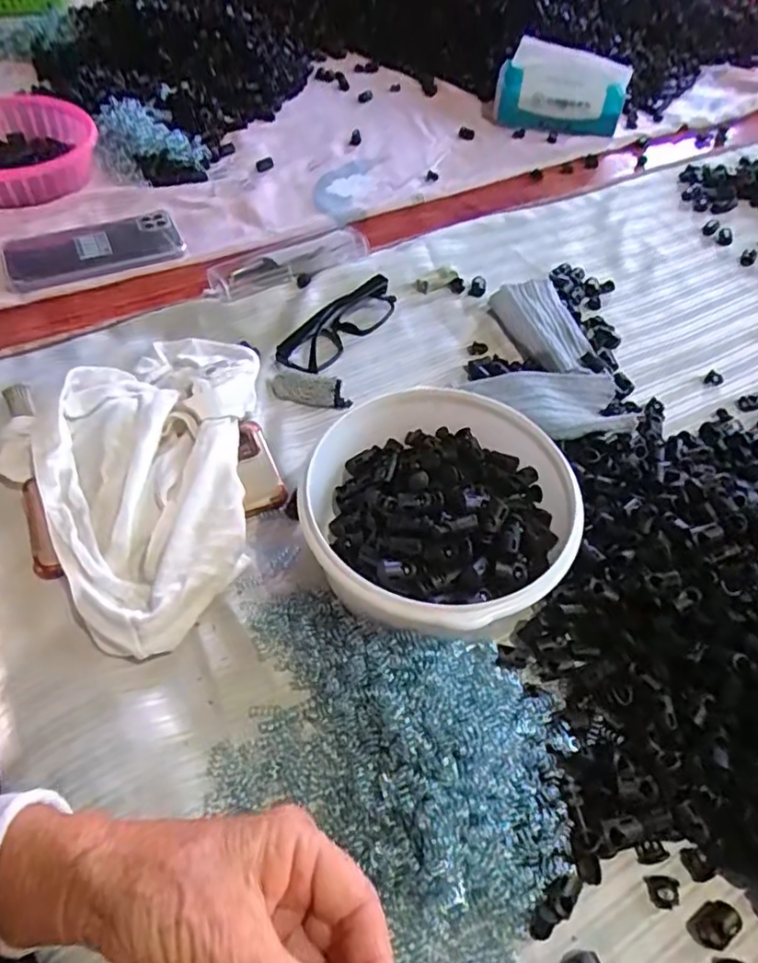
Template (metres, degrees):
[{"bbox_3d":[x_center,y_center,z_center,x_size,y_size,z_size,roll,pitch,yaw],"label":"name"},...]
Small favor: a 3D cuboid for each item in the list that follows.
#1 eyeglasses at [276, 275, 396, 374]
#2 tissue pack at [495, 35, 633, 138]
[{"bbox_3d":[-0.032,-0.139,0.540,0.036,0.025,0.130,33,58,21],"label":"eyeglasses"},{"bbox_3d":[0.238,-0.505,0.804,0.165,0.085,0.073,11,53,6],"label":"tissue pack"}]

